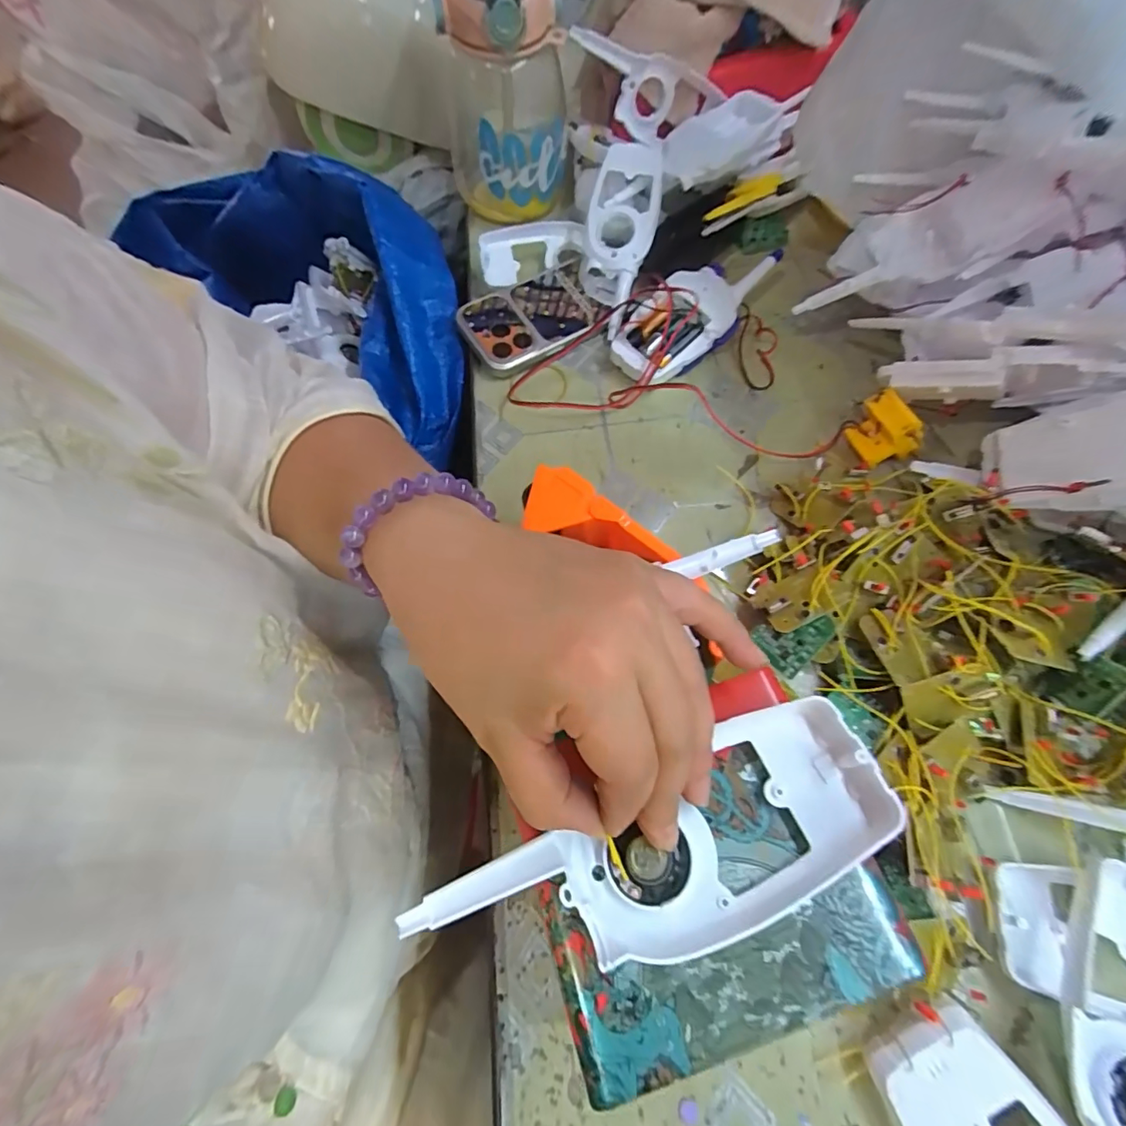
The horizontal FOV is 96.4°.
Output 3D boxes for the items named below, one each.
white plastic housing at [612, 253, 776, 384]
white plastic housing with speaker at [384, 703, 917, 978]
[{"bbox_3d":[0.114,-0.205,0.408,0.164,0.043,0.061,-36,67,-14],"label":"white plastic housing"},{"bbox_3d":[0.031,0.102,0.172,0.162,0.018,0.061,-19,64,-5],"label":"white plastic housing with speaker"}]

